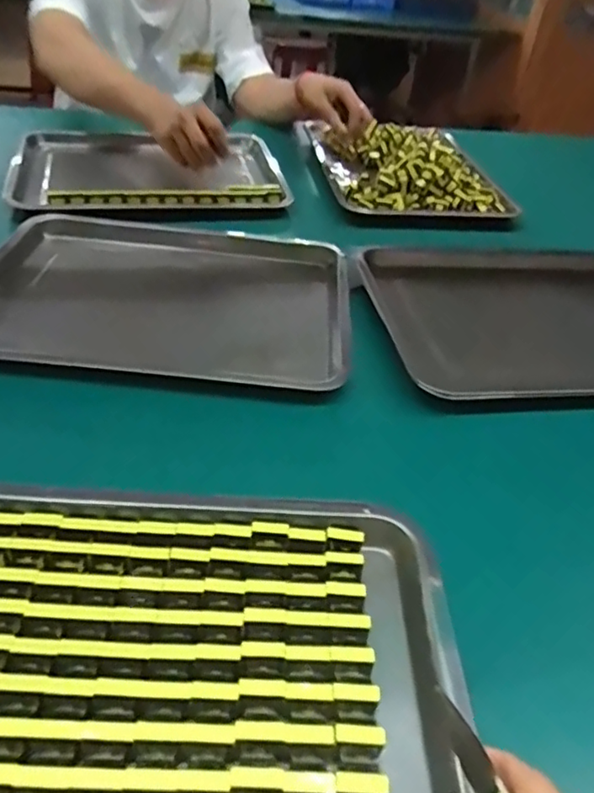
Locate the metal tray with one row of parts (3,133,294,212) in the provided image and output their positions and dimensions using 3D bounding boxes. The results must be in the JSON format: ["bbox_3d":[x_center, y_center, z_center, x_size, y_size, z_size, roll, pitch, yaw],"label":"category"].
[{"bbox_3d":[-0.231,-0.356,0.914,0.399,0.047,0.311,-5,41,-17],"label":"metal tray with one row of parts"}]

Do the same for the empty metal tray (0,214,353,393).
[{"bbox_3d":[-0.142,-0.122,0.640,0.388,0.026,0.347,3,39,-7],"label":"empty metal tray"}]

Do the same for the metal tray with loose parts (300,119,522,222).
[{"bbox_3d":[0.188,-0.403,0.993,0.281,0.065,0.378,-3,41,-3],"label":"metal tray with loose parts"}]

